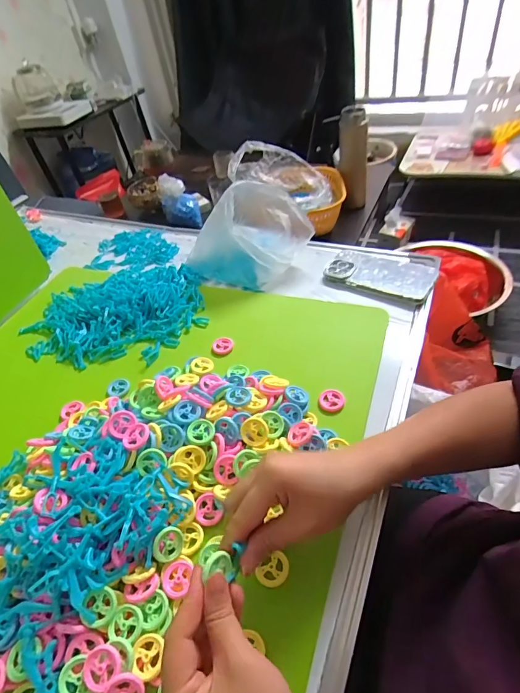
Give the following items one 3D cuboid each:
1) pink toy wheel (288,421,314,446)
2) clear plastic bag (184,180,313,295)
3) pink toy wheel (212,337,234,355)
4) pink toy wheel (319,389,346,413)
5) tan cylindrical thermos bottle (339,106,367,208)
[{"bbox_3d":[0.043,0.094,0.430,0.029,0.004,0.027,-15,44,15],"label":"pink toy wheel"},{"bbox_3d":[-0.025,-0.184,0.657,0.202,0.122,0.129,4,46,12],"label":"clear plastic bag"},{"bbox_3d":[-0.053,-0.001,0.564,0.029,0.011,0.024,-22,45,-11],"label":"pink toy wheel"},{"bbox_3d":[0.086,0.063,0.475,0.030,0.006,0.028,-6,44,6],"label":"pink toy wheel"},{"bbox_3d":[0.223,-0.456,0.976,0.067,0.224,0.063,-10,36,-3],"label":"tan cylindrical thermos bottle"}]

